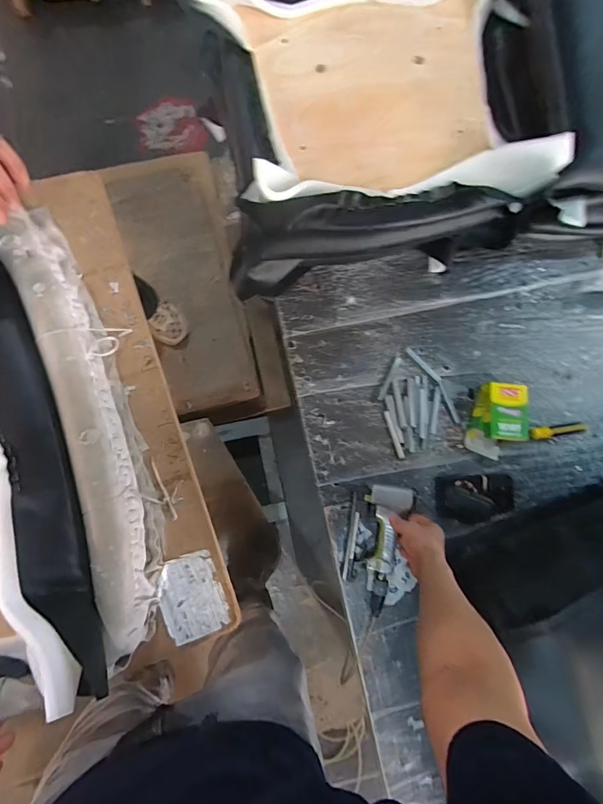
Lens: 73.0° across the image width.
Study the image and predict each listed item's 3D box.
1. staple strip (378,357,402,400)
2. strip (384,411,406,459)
[{"bbox_3d":[0.187,-0.050,0.860,0.014,0.004,0.103,28,85,-3],"label":"staple strip"},{"bbox_3d":[0.193,0.068,0.846,0.015,0.004,0.102,-19,89,-5],"label":"strip"}]

